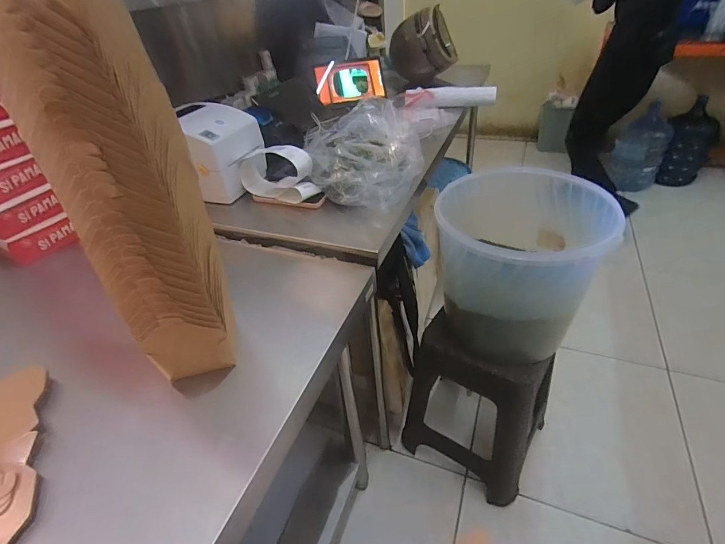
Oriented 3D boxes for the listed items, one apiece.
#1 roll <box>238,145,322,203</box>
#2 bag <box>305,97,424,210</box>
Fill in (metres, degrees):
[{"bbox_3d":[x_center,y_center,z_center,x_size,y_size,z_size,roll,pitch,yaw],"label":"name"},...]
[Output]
[{"bbox_3d":[-0.185,-0.223,0.843,0.191,0.101,0.095,19,45,28],"label":"roll"},{"bbox_3d":[0.007,-0.276,0.877,0.256,0.117,0.307,-3,39,4],"label":"bag"}]

